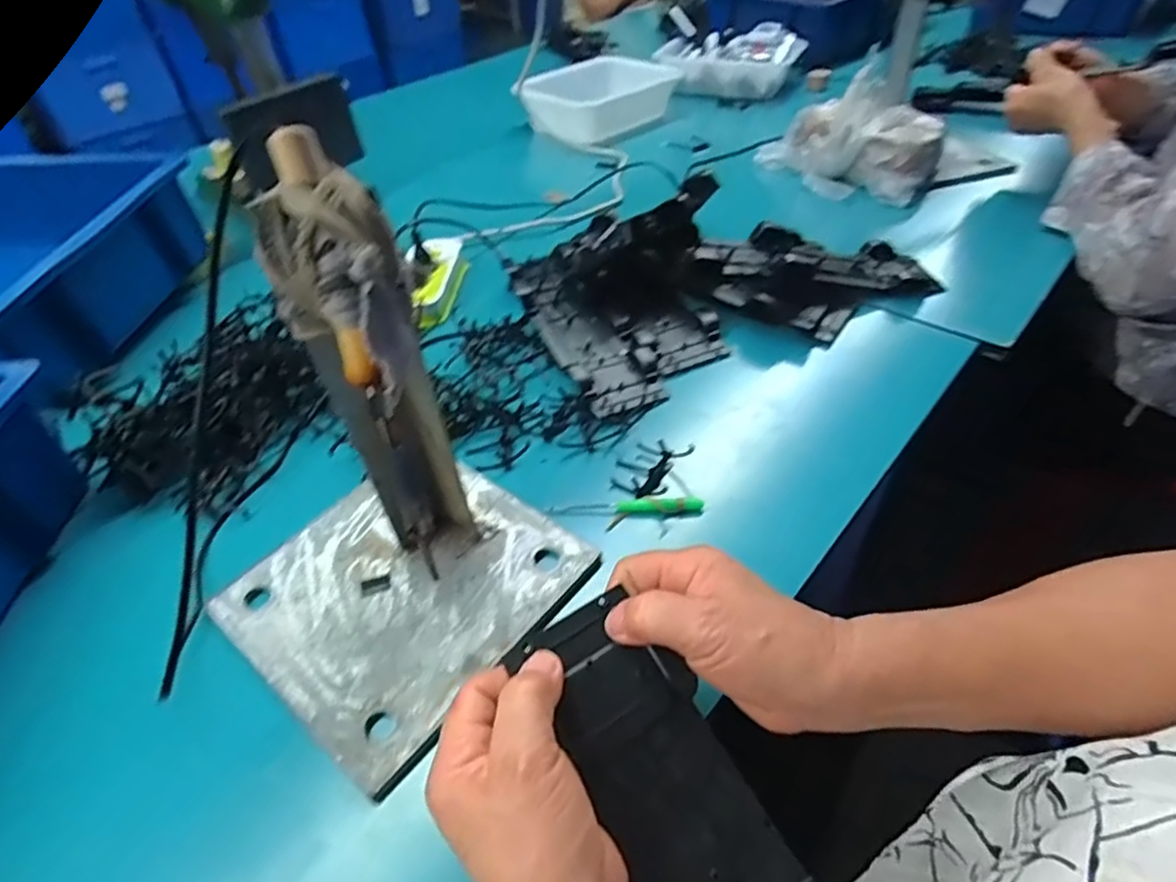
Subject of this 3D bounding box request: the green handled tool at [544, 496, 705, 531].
[{"bbox_3d":[0.027,0.050,0.465,0.112,0.011,0.021,-2,45,3],"label":"green handled tool"}]

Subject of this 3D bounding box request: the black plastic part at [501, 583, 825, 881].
[{"bbox_3d":[0.039,0.160,0.279,0.073,0.024,0.192,-25,65,-20],"label":"black plastic part"}]

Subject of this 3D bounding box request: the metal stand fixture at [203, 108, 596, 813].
[{"bbox_3d":[-0.132,0.003,0.341,0.188,0.268,0.195,28,53,28],"label":"metal stand fixture"}]

